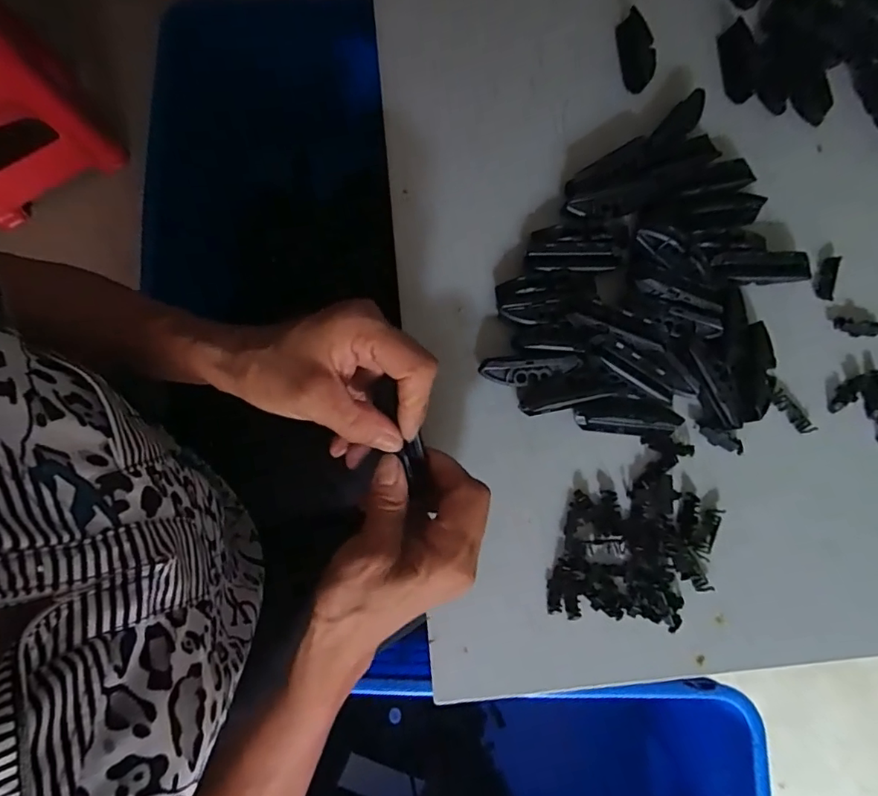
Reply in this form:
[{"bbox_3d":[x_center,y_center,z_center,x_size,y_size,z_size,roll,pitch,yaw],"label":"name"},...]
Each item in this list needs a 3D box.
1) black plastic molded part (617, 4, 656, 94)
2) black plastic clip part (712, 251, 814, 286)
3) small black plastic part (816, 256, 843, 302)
[{"bbox_3d":[0.160,-0.280,0.425,0.022,0.021,0.067,-3,79,0],"label":"black plastic molded part"},{"bbox_3d":[0.234,-0.094,0.384,0.067,0.017,0.021,-2,79,0],"label":"black plastic clip part"},{"bbox_3d":[0.289,-0.090,0.388,0.013,0.004,0.035,16,79,3],"label":"small black plastic part"}]

